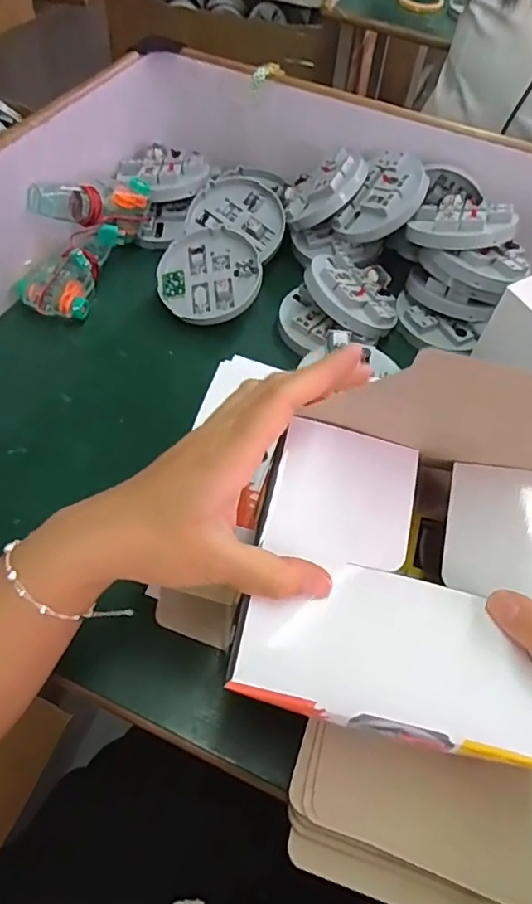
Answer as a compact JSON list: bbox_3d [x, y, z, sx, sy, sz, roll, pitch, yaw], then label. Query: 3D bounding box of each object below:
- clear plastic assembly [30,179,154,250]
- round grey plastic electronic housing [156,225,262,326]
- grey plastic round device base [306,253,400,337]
[{"bbox_3d":[-0.175,-0.241,0.543,0.120,0.059,0.032,-11,53,-36],"label":"clear plastic assembly"},{"bbox_3d":[-0.057,-0.182,0.552,0.105,0.015,0.108,-2,74,6],"label":"round grey plastic electronic housing"},{"bbox_3d":[0.091,-0.163,0.543,0.100,0.019,0.098,12,56,-19],"label":"grey plastic round device base"}]

